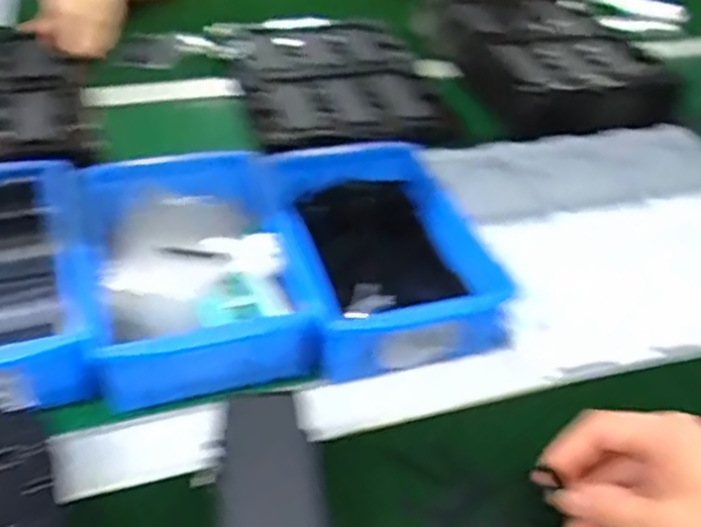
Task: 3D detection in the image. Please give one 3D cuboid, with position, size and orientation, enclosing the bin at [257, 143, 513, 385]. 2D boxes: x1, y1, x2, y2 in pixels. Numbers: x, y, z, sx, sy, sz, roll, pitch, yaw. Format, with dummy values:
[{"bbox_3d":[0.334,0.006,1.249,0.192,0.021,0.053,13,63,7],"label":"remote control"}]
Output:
[{"bbox_3d":[0.017,-0.014,0.524,0.131,0.056,0.202,-9,42,-14],"label":"bin"}]

